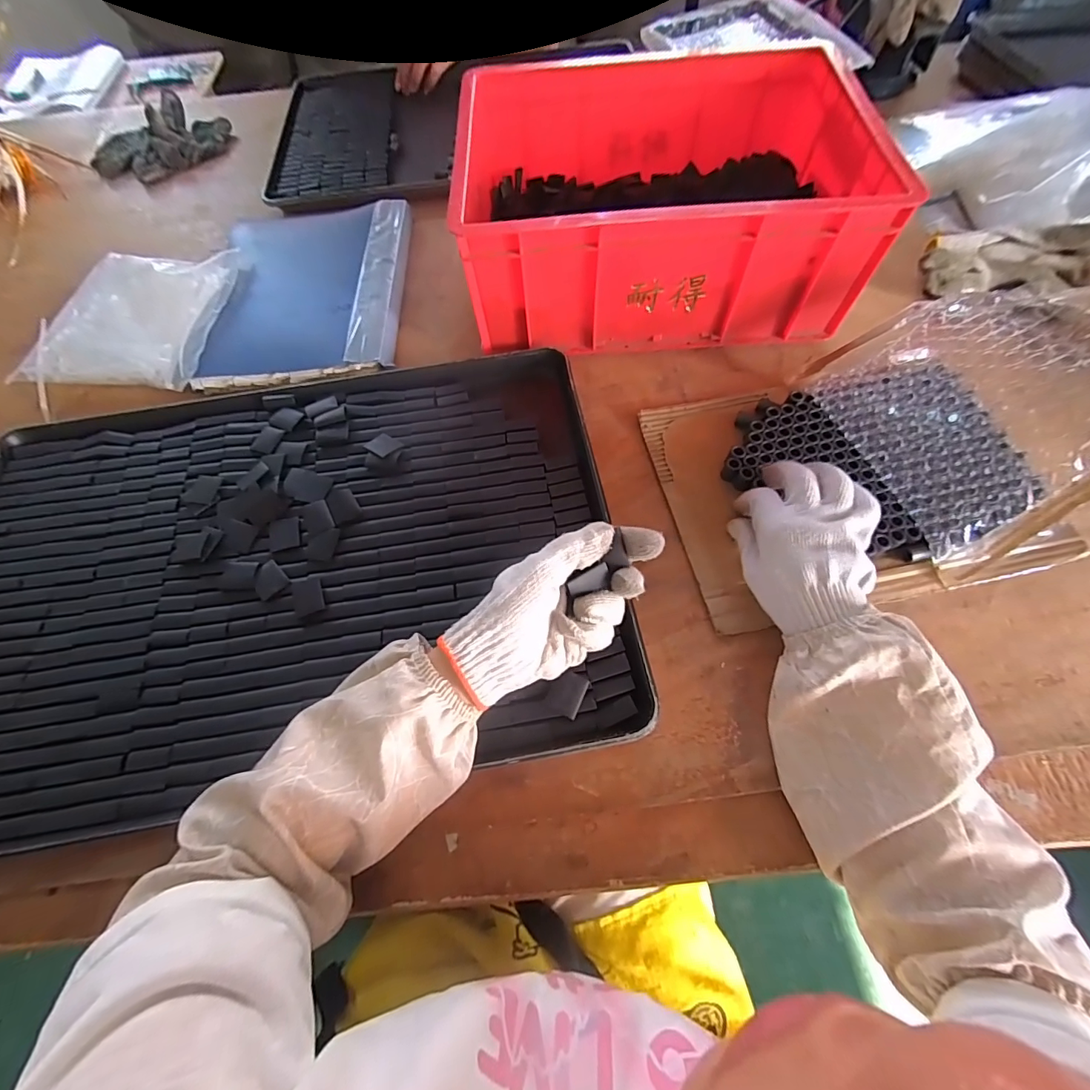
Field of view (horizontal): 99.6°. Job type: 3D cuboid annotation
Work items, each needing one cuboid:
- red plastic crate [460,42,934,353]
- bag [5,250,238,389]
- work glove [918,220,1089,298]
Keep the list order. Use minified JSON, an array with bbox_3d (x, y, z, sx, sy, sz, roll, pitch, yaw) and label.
[{"bbox_3d":[0.115,-0.395,0.503,0.393,0.130,0.317,-4,64,1],"label":"red plastic crate"},{"bbox_3d":[-0.496,-0.272,0.554,0.215,0.030,0.209,0,64,3],"label":"bag"},{"bbox_3d":[0.560,-0.337,0.545,0.240,0.032,0.088,-8,64,-1],"label":"work glove"}]

